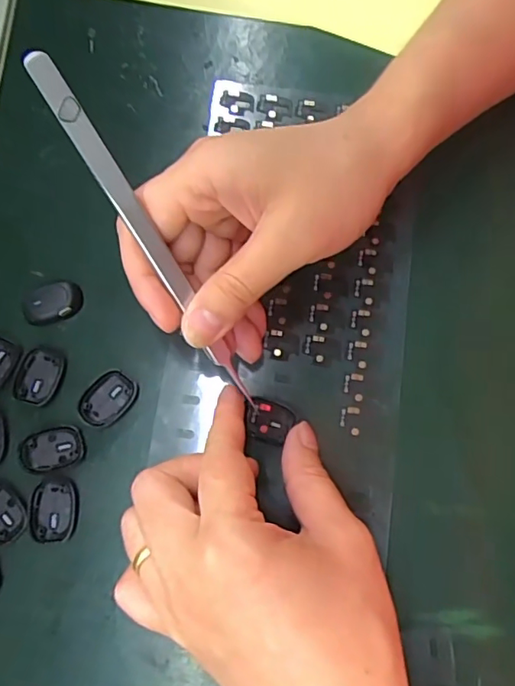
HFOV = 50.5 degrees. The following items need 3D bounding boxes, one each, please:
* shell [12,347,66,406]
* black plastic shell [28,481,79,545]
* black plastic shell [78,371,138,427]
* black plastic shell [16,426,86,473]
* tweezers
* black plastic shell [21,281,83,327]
[{"bbox_3d":[-0.102,0.016,0.256,0.020,0.005,0.026,13,76,3],"label":"shell"},{"bbox_3d":[-0.090,0.074,0.241,0.018,0.006,0.026,1,76,0],"label":"black plastic shell"},{"bbox_3d":[-0.069,0.026,0.254,0.020,0.005,0.028,38,79,9],"label":"black plastic shell"},{"bbox_3d":[-0.093,0.048,0.247,0.028,0.004,0.018,-15,76,-4],"label":"black plastic shell"},{"bbox_3d":[-0.040,-0.036,0.216,0.010,0.004,0.156,-33,111,-8],"label":"tweezers"},{"bbox_3d":[-0.099,-0.020,0.263,0.029,0.007,0.018,-9,76,-2],"label":"black plastic shell"}]

